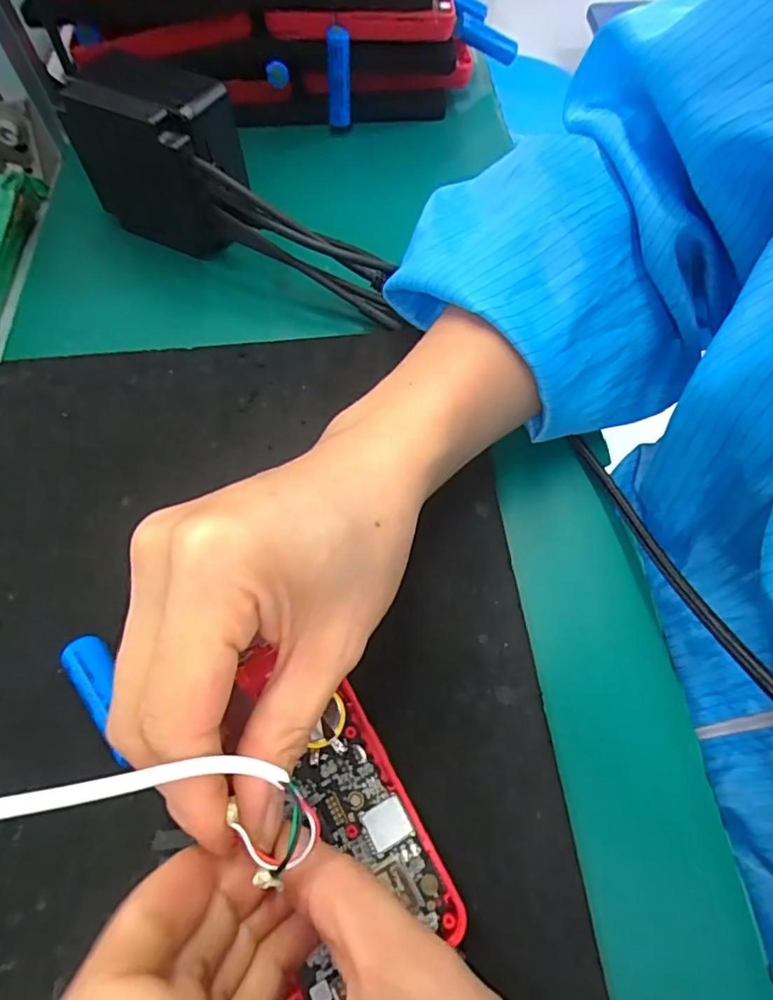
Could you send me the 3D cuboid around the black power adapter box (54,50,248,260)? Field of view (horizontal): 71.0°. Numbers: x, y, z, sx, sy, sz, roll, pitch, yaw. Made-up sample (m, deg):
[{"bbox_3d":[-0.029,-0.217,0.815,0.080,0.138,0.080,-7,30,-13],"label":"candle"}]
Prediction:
[{"bbox_3d":[-0.122,-0.188,0.300,0.087,0.077,0.051,23,66,13],"label":"black power adapter box"}]

